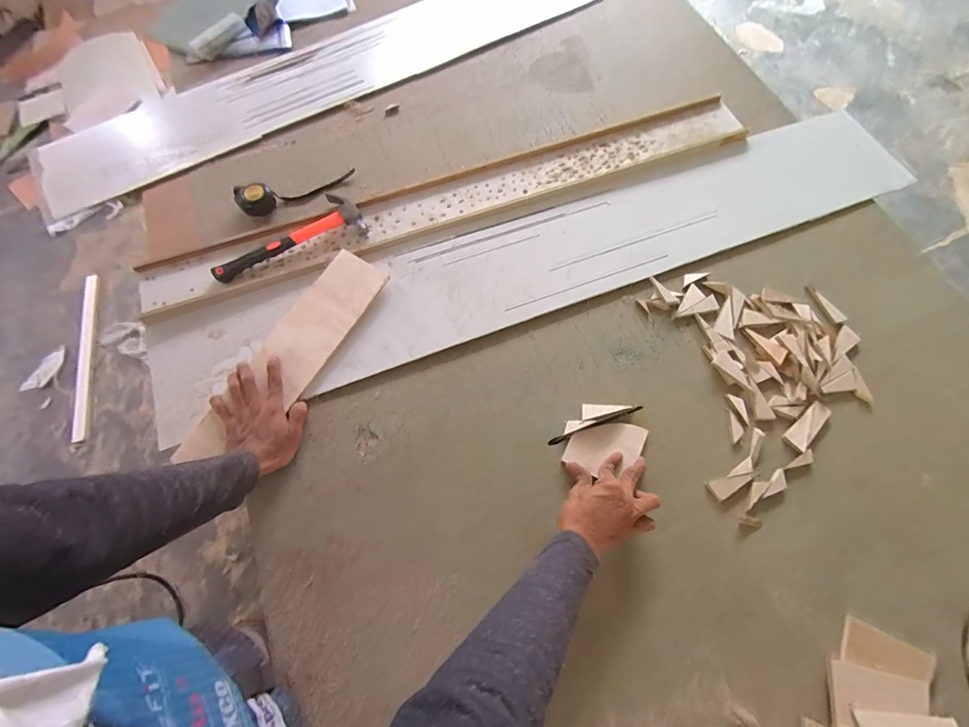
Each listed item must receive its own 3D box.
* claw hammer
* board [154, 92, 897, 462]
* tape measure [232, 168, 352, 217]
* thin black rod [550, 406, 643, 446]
[{"bbox_3d":[-0.347,-0.225,0.735,0.260,0.033,0.090,-24,72,-8],"label":"claw hammer"},{"bbox_3d":[0.113,-0.204,0.740,1.376,0.018,0.228,-20,72,-7],"label":"board"},{"bbox_3d":[-0.354,-0.329,0.785,0.220,0.042,0.056,-18,72,-7],"label":"tape measure"},{"bbox_3d":[0.173,0.091,0.635,0.160,0.011,0.011,-21,72,-7],"label":"thin black rod"}]

